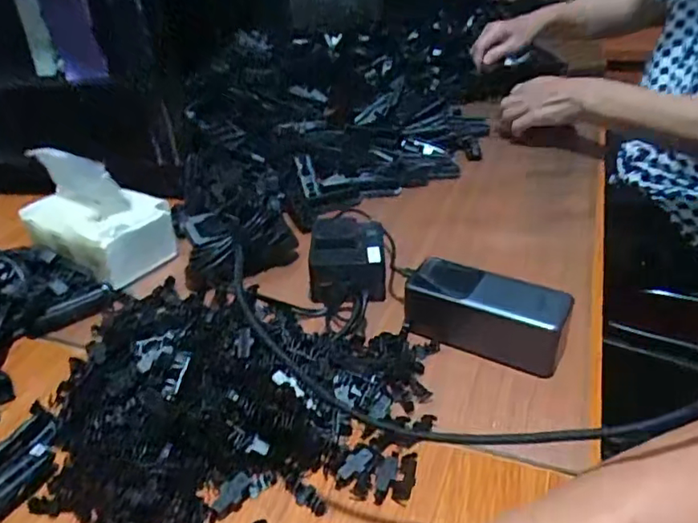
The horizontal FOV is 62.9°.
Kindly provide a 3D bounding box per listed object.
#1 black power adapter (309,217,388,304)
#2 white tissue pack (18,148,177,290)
[{"bbox_3d":[-0.002,-0.002,0.544,0.070,0.051,0.083,-1,35,2],"label":"black power adapter"},{"bbox_3d":[-0.264,-0.059,0.587,0.141,0.096,0.094,16,39,25],"label":"white tissue pack"}]

